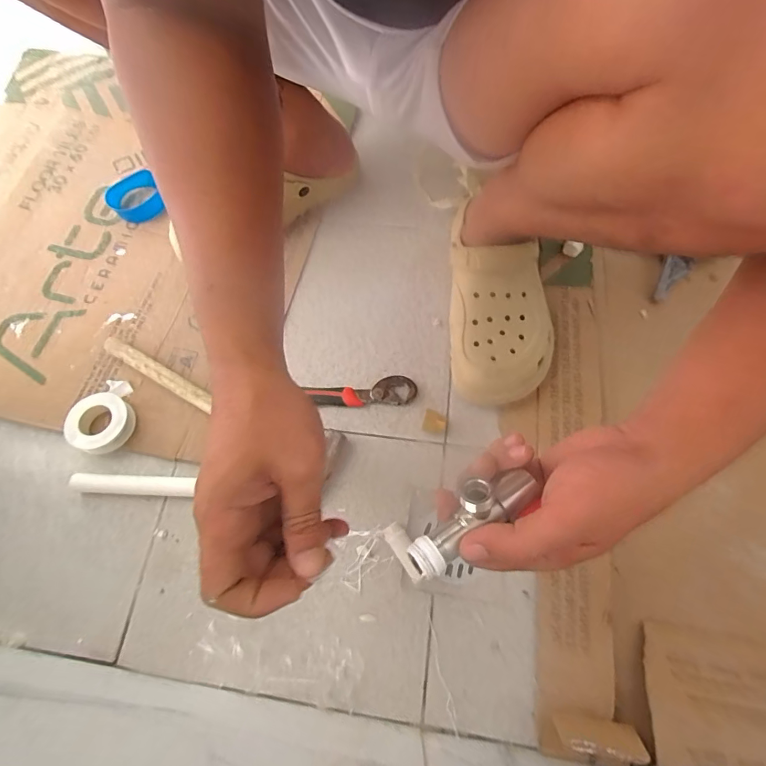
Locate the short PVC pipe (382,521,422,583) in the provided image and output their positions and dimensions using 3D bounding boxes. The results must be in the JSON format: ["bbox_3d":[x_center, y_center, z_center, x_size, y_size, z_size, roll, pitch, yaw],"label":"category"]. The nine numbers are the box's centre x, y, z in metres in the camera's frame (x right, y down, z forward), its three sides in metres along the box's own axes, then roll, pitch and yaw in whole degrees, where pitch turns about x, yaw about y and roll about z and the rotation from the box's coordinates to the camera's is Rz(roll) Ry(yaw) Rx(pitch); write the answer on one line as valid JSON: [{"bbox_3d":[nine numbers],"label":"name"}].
[{"bbox_3d":[0.023,0.173,0.429,0.021,0.022,0.059,-32,70,-9],"label":"short PVC pipe"}]

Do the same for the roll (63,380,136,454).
[{"bbox_3d":[-0.320,0.038,0.486,0.069,0.031,0.082,28,73,13],"label":"roll"}]

